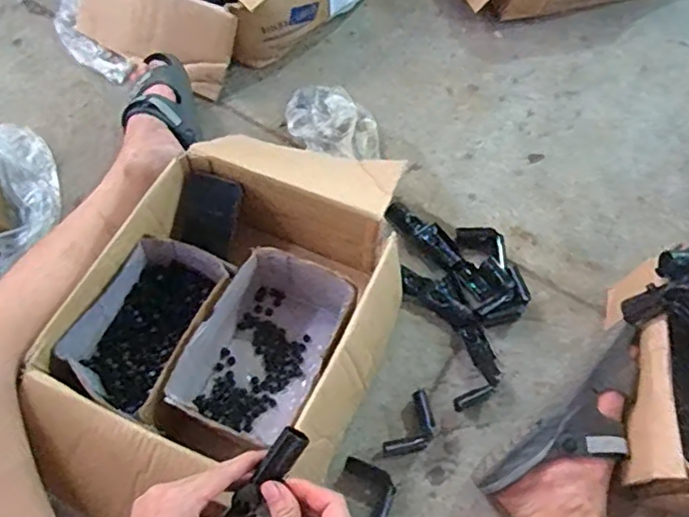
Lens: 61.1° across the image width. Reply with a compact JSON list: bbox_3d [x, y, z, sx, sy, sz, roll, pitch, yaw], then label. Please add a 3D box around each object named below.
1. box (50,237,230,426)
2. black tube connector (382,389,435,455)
[{"bbox_3d":[-0.228,0.083,0.706,0.125,0.101,0.208,22,66,11],"label":"box"},{"bbox_3d":[0.084,0.204,0.696,0.043,0.034,0.081,32,68,15],"label":"black tube connector"}]

